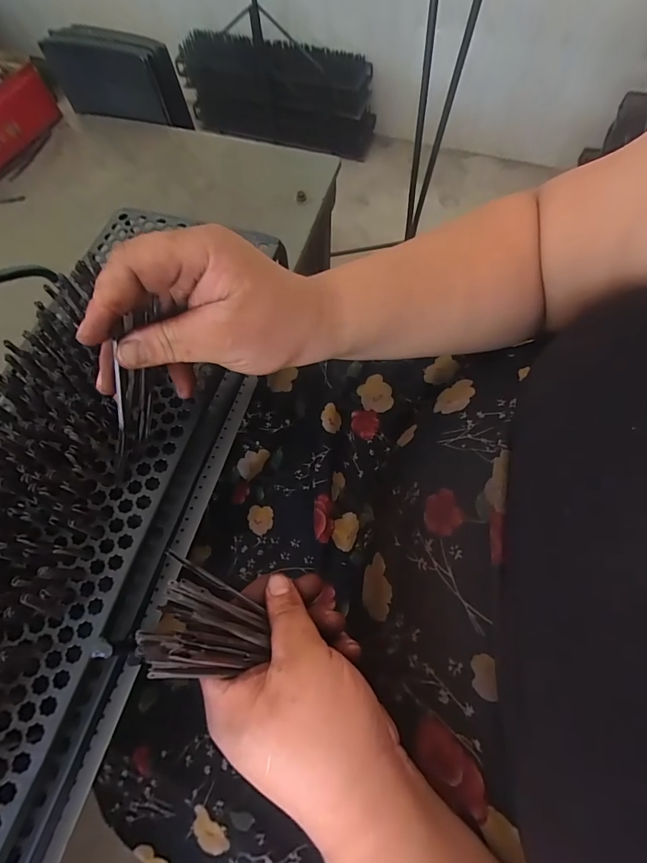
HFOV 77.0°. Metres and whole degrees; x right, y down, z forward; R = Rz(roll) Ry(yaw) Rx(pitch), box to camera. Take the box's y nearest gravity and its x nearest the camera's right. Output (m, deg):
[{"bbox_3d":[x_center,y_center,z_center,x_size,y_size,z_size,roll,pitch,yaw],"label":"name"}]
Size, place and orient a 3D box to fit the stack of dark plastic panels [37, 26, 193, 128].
[{"bbox_3d":[-0.262,-0.444,0.515,0.174,0.093,0.030,19,65,9],"label":"stack of dark plastic panels"}]

